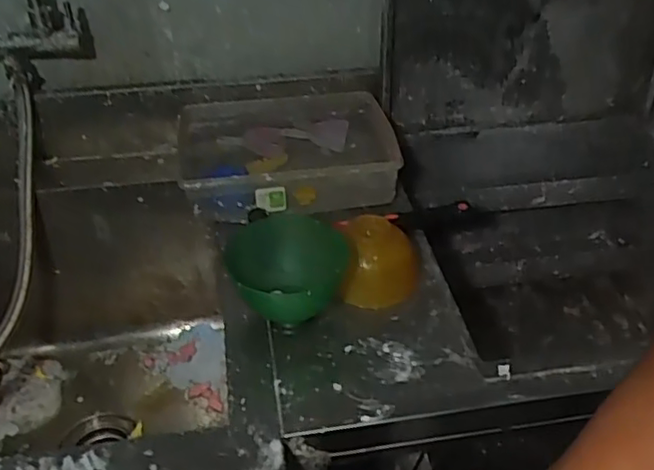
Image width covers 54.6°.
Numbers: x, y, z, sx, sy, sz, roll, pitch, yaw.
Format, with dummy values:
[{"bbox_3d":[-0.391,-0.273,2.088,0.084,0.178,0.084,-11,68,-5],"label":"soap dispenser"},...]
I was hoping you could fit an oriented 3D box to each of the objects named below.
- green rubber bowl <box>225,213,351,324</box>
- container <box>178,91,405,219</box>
[{"bbox_3d":[-0.039,0.050,0.644,0.128,0.087,0.113,-3,39,-3],"label":"green rubber bowl"},{"bbox_3d":[-0.050,-0.110,0.841,0.277,0.063,0.186,-6,39,-7],"label":"container"}]

